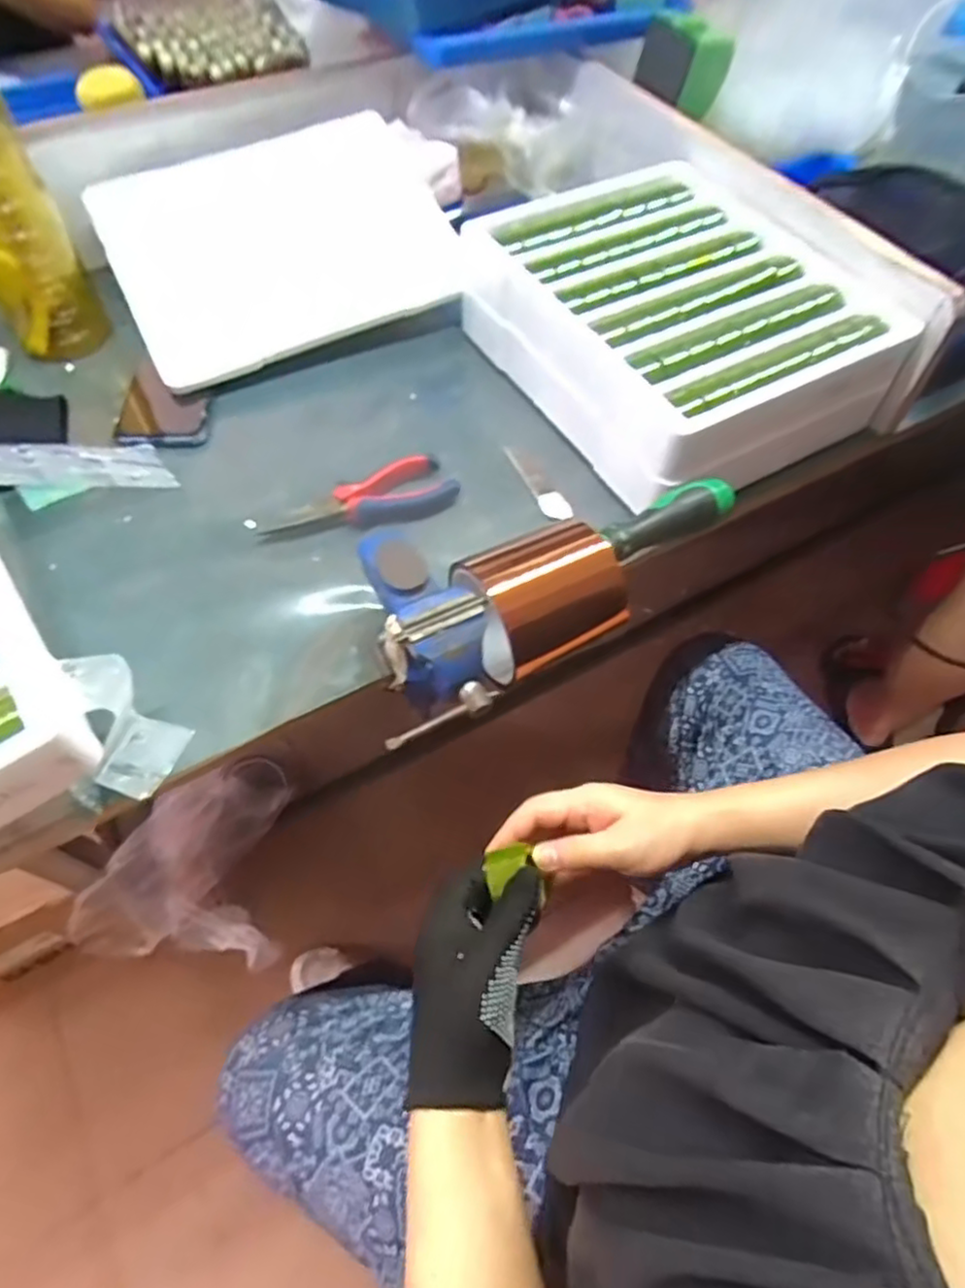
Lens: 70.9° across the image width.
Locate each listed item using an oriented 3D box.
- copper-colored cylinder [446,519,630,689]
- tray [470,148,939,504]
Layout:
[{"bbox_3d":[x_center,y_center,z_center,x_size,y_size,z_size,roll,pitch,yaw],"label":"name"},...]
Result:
[{"bbox_3d":[0.042,-0.025,0.455,0.105,0.065,0.082,-21,62,-14],"label":"copper-colored cylinder"},{"bbox_3d":[0.171,-0.296,0.619,0.264,0.107,0.331,-25,63,-16],"label":"tray"}]

